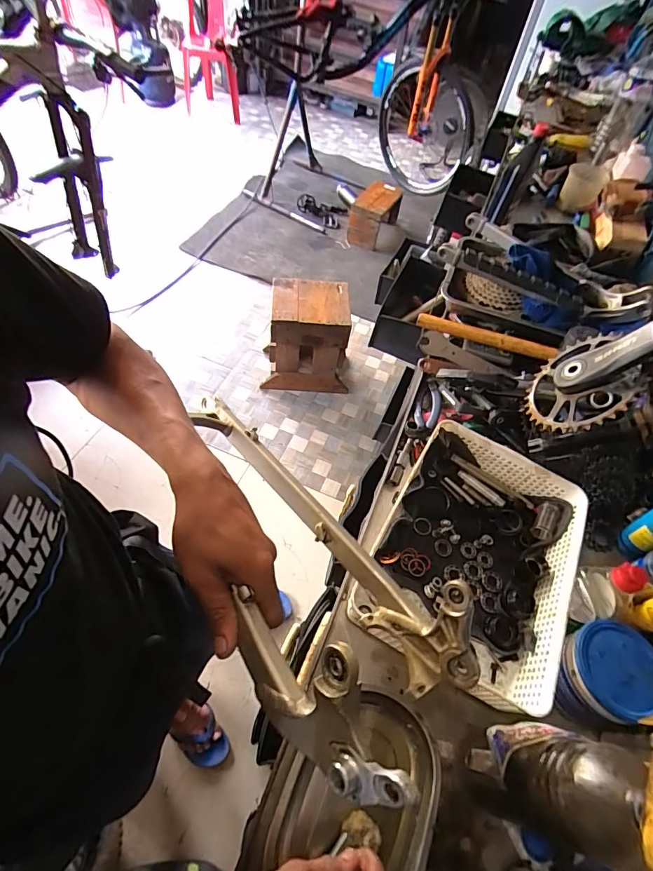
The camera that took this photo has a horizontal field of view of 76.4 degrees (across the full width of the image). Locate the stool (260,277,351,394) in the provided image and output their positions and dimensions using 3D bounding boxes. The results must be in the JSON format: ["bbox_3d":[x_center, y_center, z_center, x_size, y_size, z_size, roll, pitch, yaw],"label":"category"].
[{"bbox_3d":[-0.078,-0.405,1.797,0.361,0.440,0.253,7,55,-3],"label":"stool"}]

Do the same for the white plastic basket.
[{"bbox_3d":[0.208,0.163,0.583,0.249,0.093,0.321,26,57,10],"label":"white plastic basket"}]

